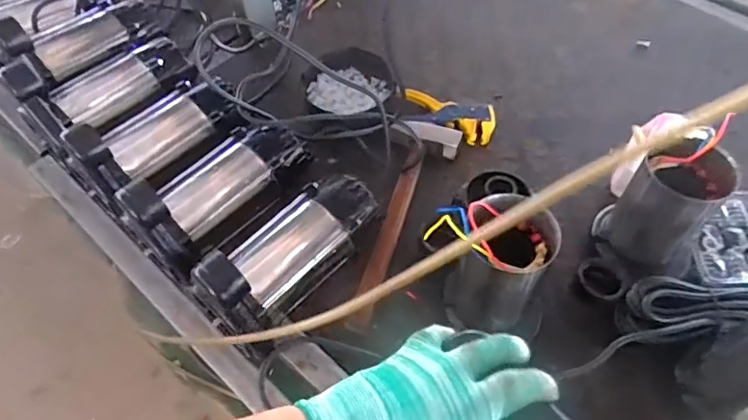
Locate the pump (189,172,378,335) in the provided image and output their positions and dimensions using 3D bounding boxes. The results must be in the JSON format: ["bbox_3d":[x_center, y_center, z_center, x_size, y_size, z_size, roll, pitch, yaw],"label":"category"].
[{"bbox_3d":[-0.094,0.039,0.617,0.091,0.131,0.224,33,63,21],"label":"pump"}]

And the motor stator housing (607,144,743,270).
[{"bbox_3d":[0.338,-0.003,0.625,0.092,0.135,0.086,36,64,23],"label":"motor stator housing"}]

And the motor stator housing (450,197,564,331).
[{"bbox_3d":[0.137,0.060,0.579,0.090,0.147,0.093,23,60,16],"label":"motor stator housing"}]

